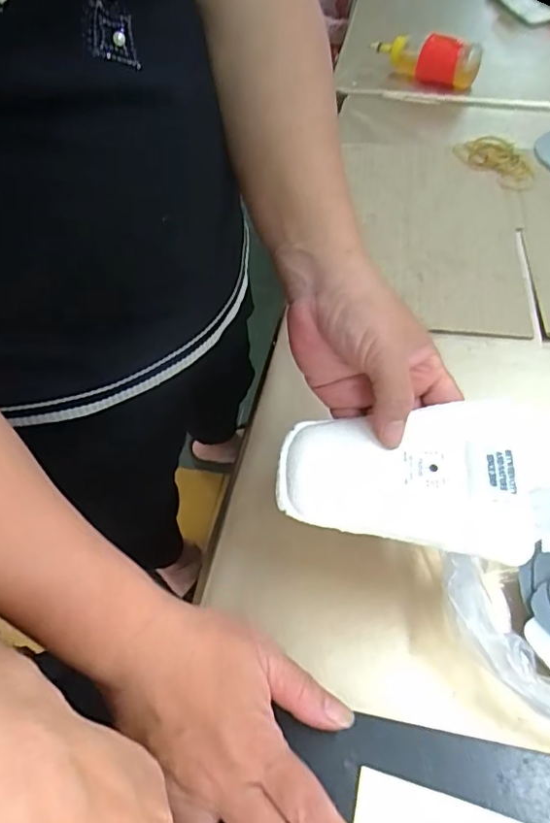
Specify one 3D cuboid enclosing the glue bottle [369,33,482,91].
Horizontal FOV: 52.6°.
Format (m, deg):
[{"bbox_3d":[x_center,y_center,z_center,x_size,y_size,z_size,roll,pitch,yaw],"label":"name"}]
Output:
[{"bbox_3d":[0.199,-0.471,0.737,0.132,0.061,0.045,29,61,21],"label":"glue bottle"}]

